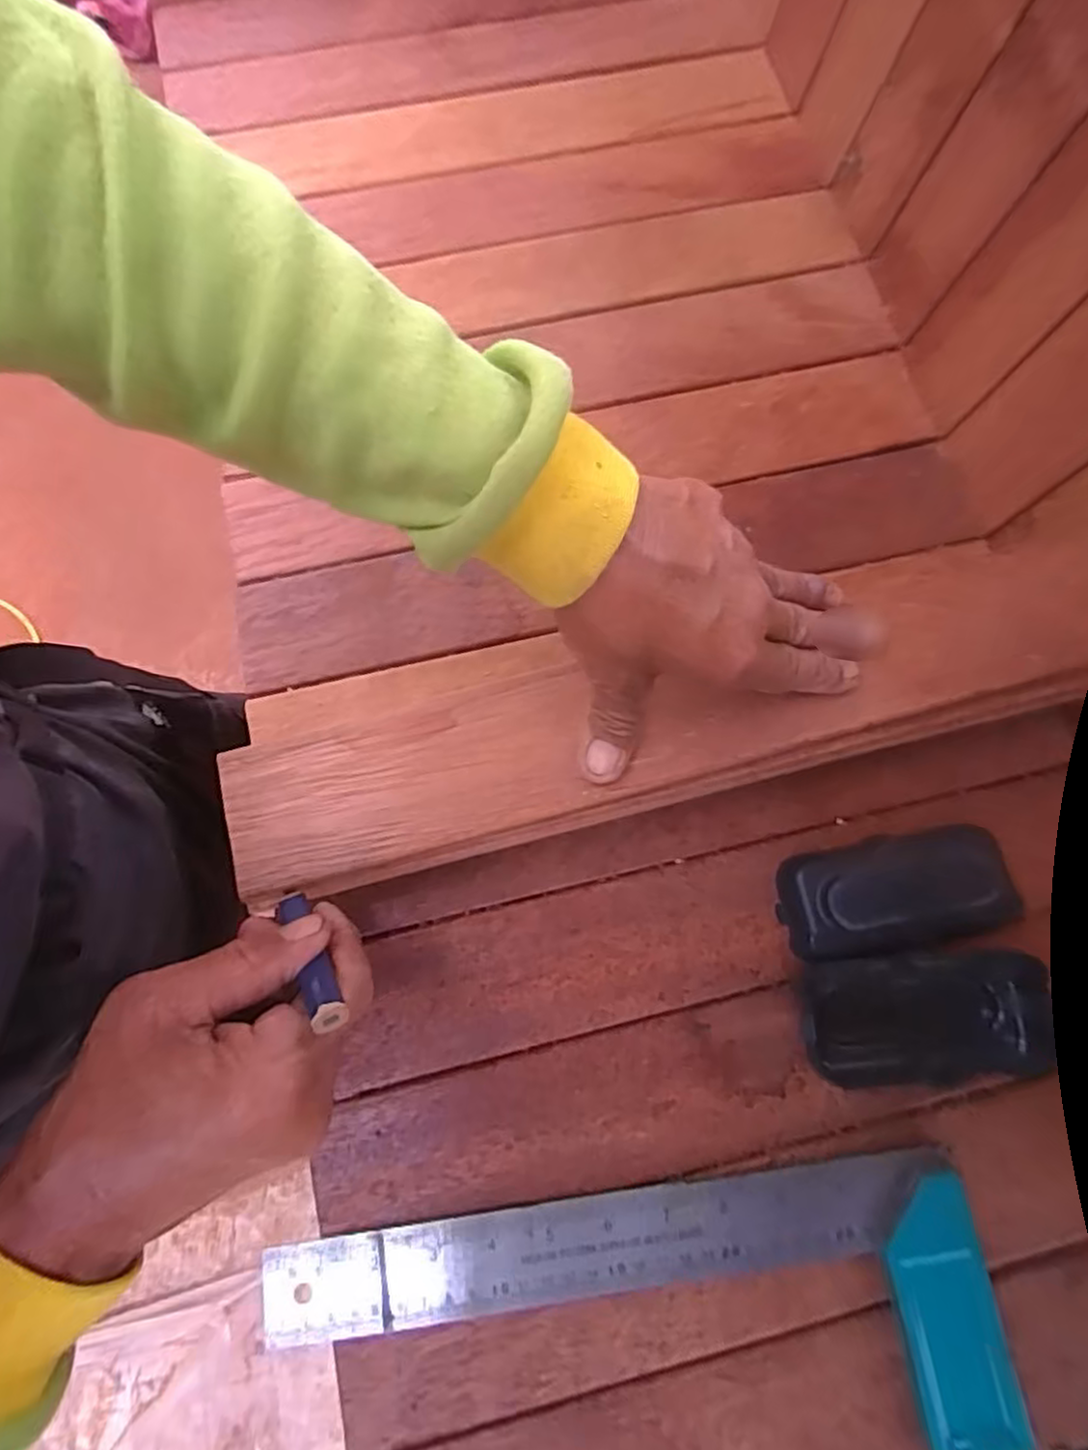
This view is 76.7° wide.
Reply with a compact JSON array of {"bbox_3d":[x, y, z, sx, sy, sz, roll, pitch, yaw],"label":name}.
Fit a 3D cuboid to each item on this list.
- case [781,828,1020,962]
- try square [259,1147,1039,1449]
[{"bbox_3d":[0.165,0.079,0.325,0.097,0.035,0.050,-8,75,-3],"label":"case"},{"bbox_3d":[0.037,0.253,0.282,0.300,0.016,0.102,-7,75,-3],"label":"try square"}]

